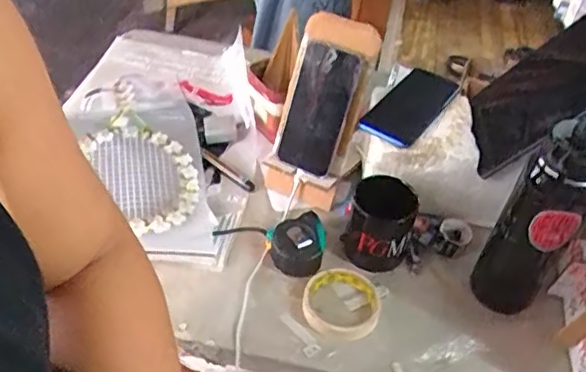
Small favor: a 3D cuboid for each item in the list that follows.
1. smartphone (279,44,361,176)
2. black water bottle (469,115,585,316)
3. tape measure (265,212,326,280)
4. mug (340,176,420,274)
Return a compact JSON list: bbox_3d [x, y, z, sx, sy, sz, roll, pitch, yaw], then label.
[{"bbox_3d":[0.033,-0.102,0.802,0.086,0.165,0.015,23,17,27],"label":"smartphone"},{"bbox_3d":[0.279,0.035,0.667,0.076,0.280,0.076,30,49,21],"label":"black water bottle"},{"bbox_3d":[0.007,0.078,0.765,0.069,0.041,0.076,-11,47,-17],"label":"tape measure"},{"bbox_3d":[0.108,0.053,0.748,0.079,0.101,0.085,3,45,-3],"label":"mug"}]

